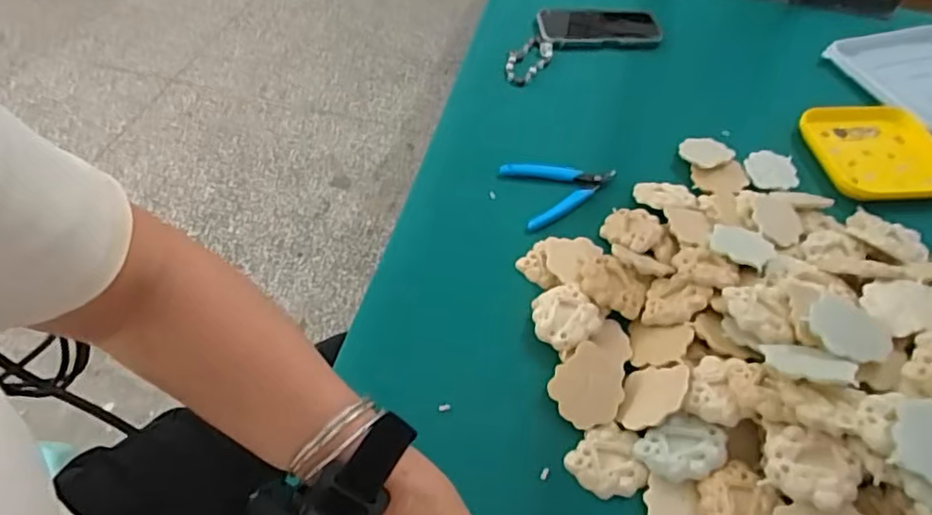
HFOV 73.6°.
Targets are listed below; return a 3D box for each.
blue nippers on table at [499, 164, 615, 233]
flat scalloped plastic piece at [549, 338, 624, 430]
[{"bbox_3d":[0.104,-0.079,0.677,0.116,0.007,0.089,-15,53,-15],"label":"blue nippers on table"},{"bbox_3d":[0.102,0.104,0.516,0.056,0.014,0.068,26,54,17],"label":"flat scalloped plastic piece"}]

